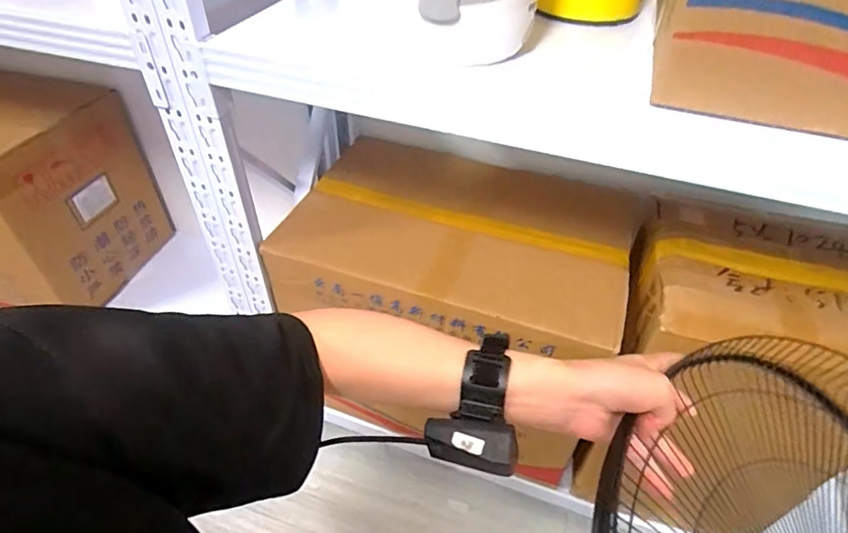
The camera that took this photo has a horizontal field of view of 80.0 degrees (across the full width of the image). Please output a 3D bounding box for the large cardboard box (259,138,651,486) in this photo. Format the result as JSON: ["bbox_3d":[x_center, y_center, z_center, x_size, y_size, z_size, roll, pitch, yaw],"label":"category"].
[{"bbox_3d":[0.050,0.071,1.032,0.571,0.460,0.381,16,46,12],"label":"large cardboard box"}]

